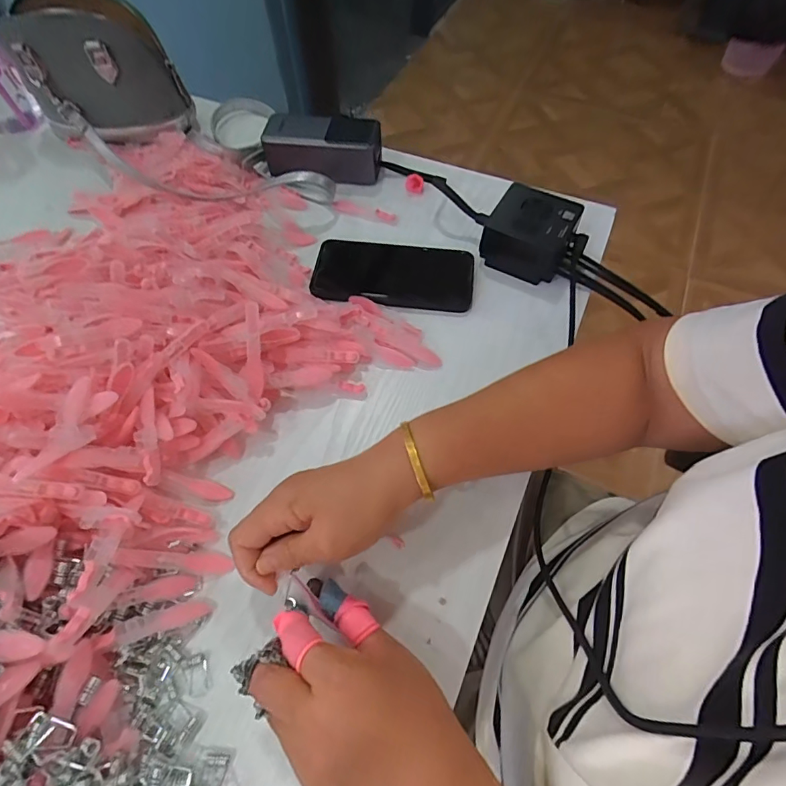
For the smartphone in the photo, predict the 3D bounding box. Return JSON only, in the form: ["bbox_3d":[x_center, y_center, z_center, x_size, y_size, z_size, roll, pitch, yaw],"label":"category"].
[{"bbox_3d":[0.001,-0.122,0.459,0.156,0.013,0.081,7,61,4],"label":"smartphone"}]

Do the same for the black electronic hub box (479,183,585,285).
[{"bbox_3d":[0.136,-0.161,0.459,0.084,0.049,0.077,24,64,13],"label":"black electronic hub box"}]

